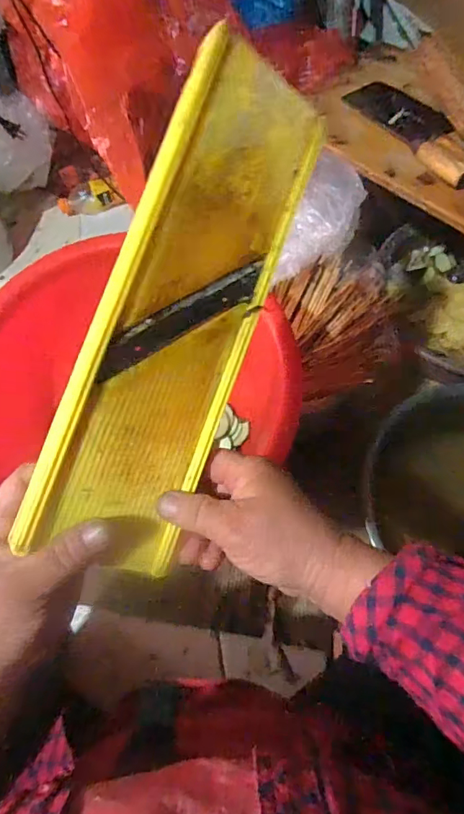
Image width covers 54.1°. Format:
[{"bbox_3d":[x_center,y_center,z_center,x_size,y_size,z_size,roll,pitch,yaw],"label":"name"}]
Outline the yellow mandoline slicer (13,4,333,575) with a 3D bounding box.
[{"bbox_3d":[-0.031,-0.062,0.295,0.103,0.011,0.331,22,87,-32],"label":"yellow mandoline slicer"}]

